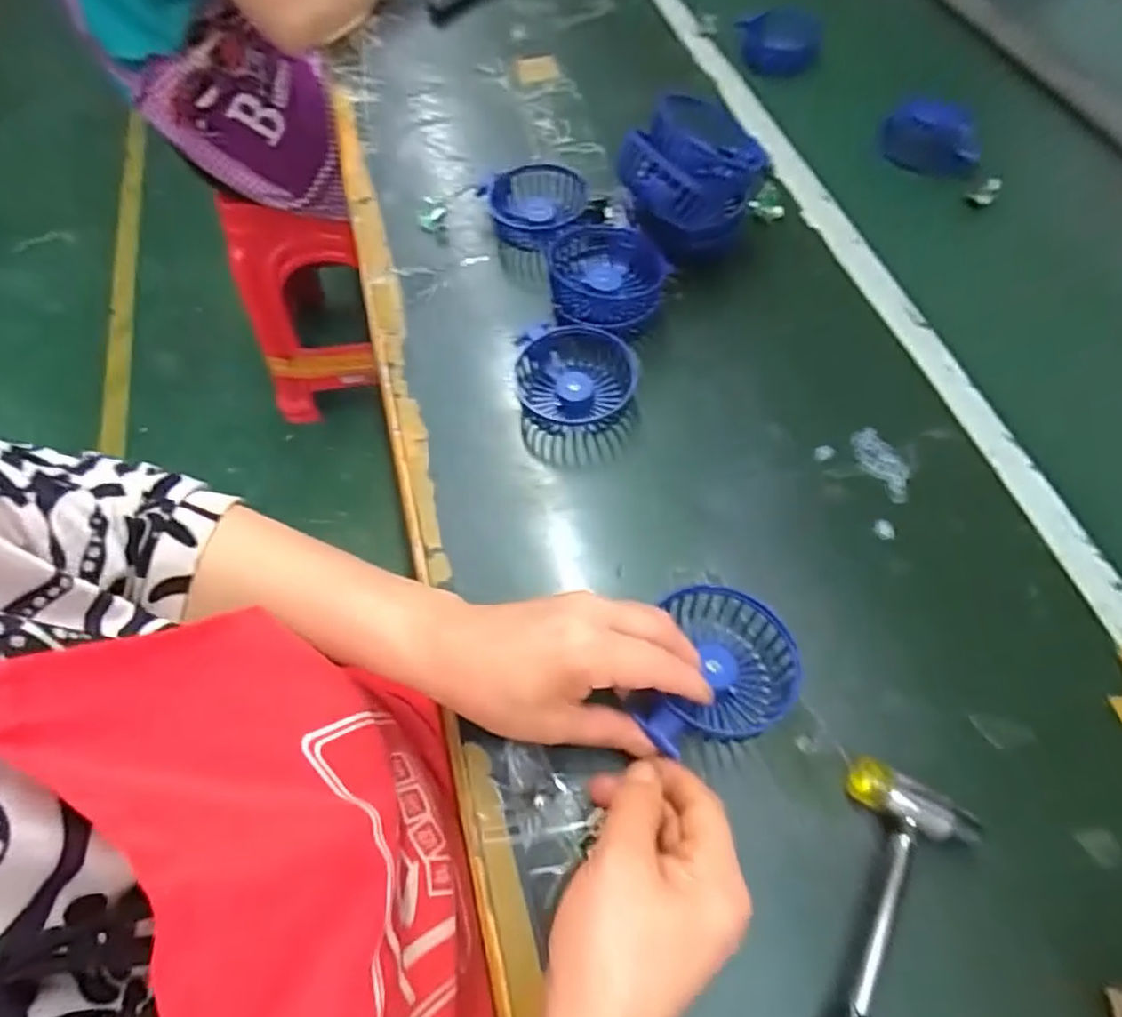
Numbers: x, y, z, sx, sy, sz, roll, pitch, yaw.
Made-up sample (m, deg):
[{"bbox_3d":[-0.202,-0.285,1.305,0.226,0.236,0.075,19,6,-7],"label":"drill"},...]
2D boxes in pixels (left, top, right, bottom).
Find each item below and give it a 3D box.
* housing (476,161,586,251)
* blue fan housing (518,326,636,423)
[{"bbox_3d":[-0.027,-0.277,0.585,0.090,0.046,0.090,-2,60,3],"label":"housing"},{"bbox_3d":[0.012,-0.104,0.485,0.081,0.038,0.087,-2,60,3],"label":"blue fan housing"}]

